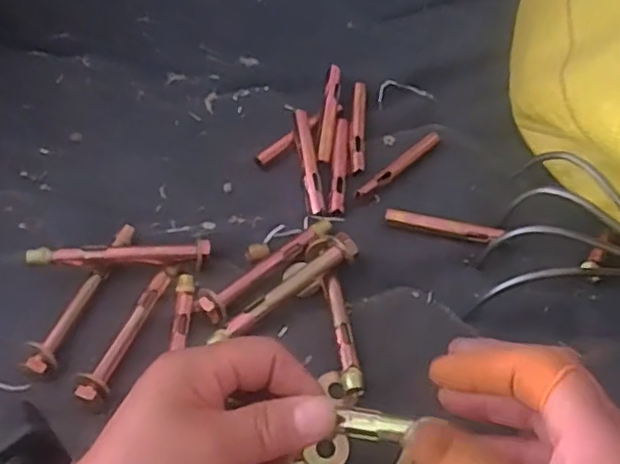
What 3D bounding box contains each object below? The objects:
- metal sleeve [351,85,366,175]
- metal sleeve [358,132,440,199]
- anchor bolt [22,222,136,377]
[{"bbox_3d":[0.036,-0.079,0.483,0.010,0.009,0.083,4,54,1],"label":"metal sleeve"},{"bbox_3d":[0.064,-0.047,0.465,0.079,0.011,0.011,-38,63,-25],"label":"metal sleeve"},{"bbox_3d":[-0.138,0.036,0.394,0.016,0.013,0.111,15,55,9],"label":"anchor bolt"}]

